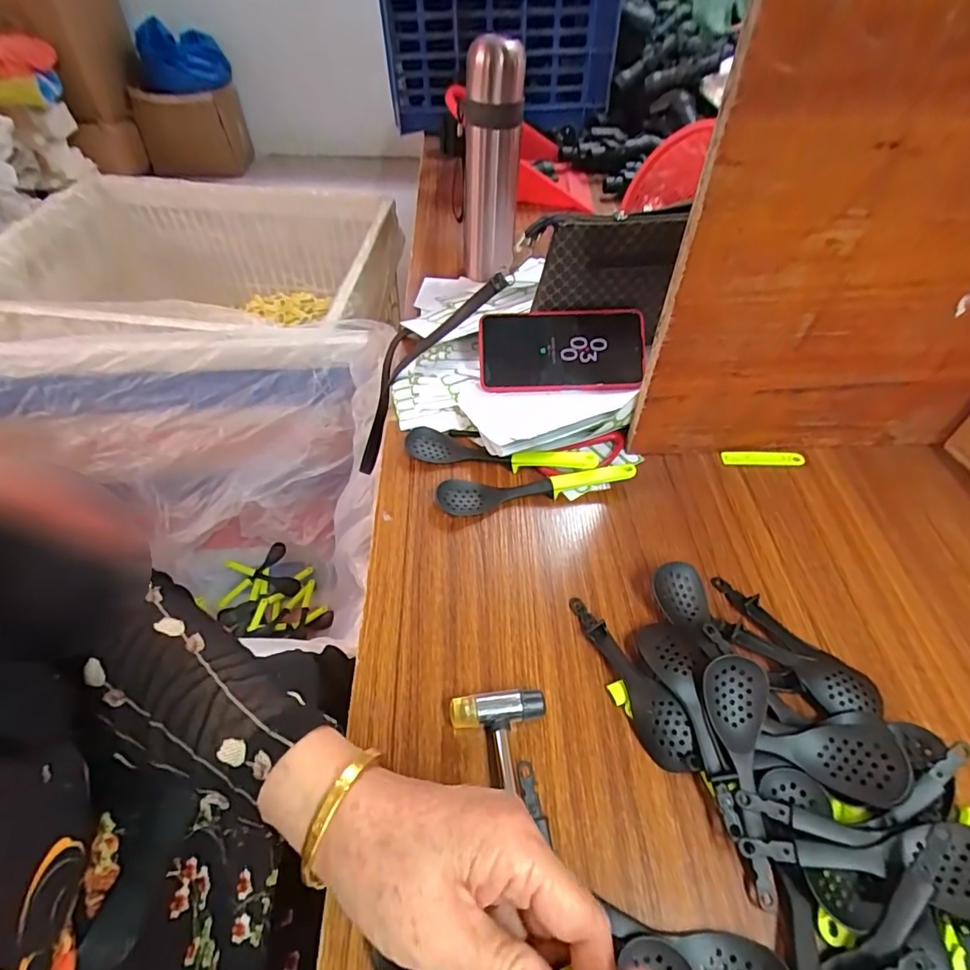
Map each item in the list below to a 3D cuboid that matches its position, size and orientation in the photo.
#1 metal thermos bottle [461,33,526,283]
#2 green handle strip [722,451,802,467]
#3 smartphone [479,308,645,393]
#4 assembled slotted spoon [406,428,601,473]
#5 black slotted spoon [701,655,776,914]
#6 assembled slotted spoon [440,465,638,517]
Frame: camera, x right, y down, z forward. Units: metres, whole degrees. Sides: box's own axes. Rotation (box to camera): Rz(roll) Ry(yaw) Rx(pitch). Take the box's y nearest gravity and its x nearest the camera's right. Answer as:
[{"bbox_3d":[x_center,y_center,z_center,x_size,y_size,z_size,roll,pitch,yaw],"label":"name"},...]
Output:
[{"bbox_3d":[0.006,-0.378,0.638,0.068,0.252,0.059,1,50,-1],"label":"metal thermos bottle"},{"bbox_3d":[0.267,-0.026,0.502,0.076,0.004,0.017,1,60,5],"label":"green handle strip"},{"bbox_3d":[0.077,-0.136,0.528,0.162,0.013,0.084,-1,87,-1],"label":"smartphone"},{"bbox_3d":[0.013,-0.035,0.489,0.178,0.031,0.038,9,50,5],"label":"assembled slotted spoon"},{"bbox_3d":[0.159,0.171,0.313,0.038,0.013,0.129,2,62,1],"label":"black slotted spoon"},{"bbox_3d":[0.044,-0.001,0.465,0.173,0.025,0.032,-8,51,-9],"label":"assembled slotted spoon"}]

